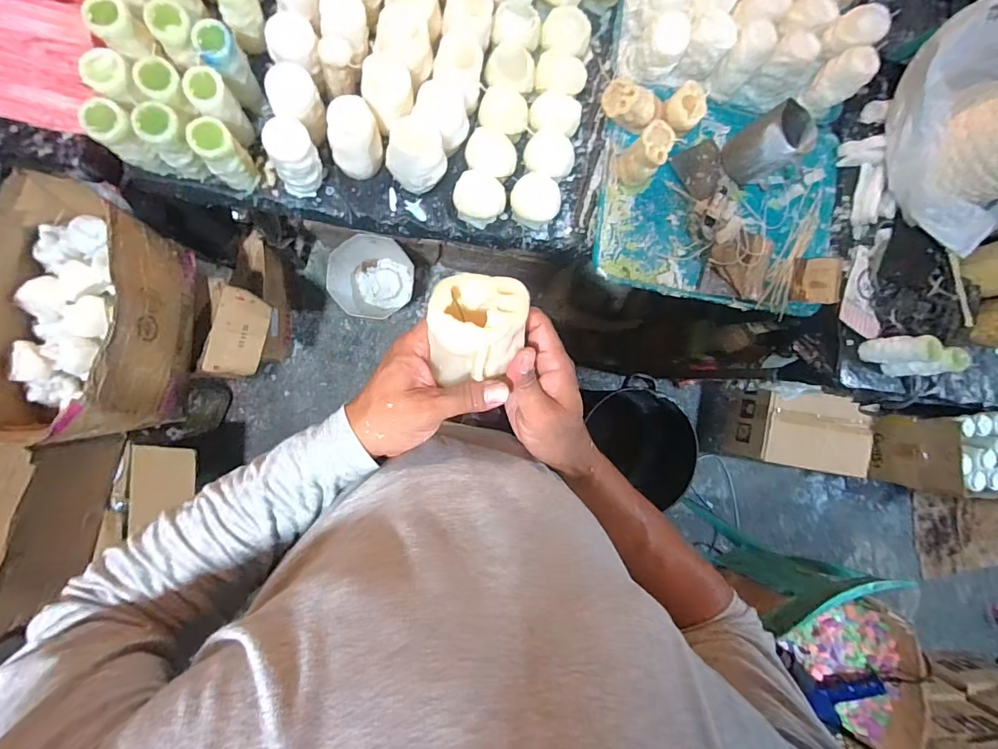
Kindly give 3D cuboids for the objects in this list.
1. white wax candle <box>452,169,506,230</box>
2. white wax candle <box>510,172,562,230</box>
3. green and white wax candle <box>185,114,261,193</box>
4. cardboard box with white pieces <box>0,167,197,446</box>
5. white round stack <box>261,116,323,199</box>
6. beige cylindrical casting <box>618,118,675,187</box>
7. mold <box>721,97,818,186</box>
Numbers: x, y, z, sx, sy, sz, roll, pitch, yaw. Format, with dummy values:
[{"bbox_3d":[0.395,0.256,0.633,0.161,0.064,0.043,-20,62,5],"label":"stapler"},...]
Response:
[{"bbox_3d":[-0.032,-0.275,0.700,0.079,0.055,0.072,21,87,-8],"label":"white wax candle"},{"bbox_3d":[0.056,-0.281,0.716,0.073,0.055,0.069,0,90,-9],"label":"white wax candle"},{"bbox_3d":[-0.375,-0.300,0.609,0.051,0.117,0.047,0,90,-9],"label":"green and white wax candle"},{"bbox_3d":[-0.684,-0.097,0.730,0.248,0.211,0.410,4,89,-9],"label":"cardboard box with white pieces"},{"bbox_3d":[-0.288,-0.304,0.628,0.063,0.108,0.058,0,90,-9],"label":"white round stack"},{"bbox_3d":[0.241,-0.363,0.727,0.081,0.071,0.065,-45,96,-6],"label":"beige cylindrical casting"},{"bbox_3d":[0.449,-0.384,0.743,0.103,0.106,0.089,-28,94,-8],"label":"mold"}]

